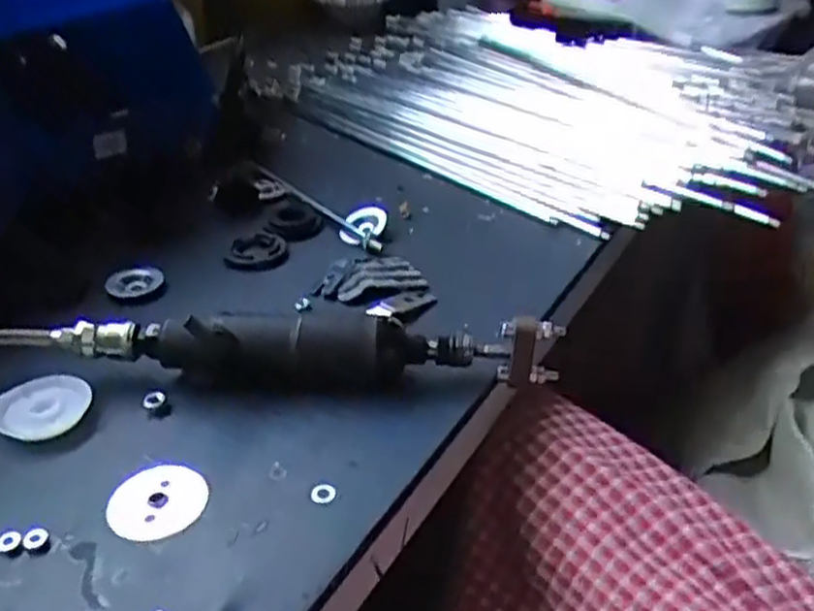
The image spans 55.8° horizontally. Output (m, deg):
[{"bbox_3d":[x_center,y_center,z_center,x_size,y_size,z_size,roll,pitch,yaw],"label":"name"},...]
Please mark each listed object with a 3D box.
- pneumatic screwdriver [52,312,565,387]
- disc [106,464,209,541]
[{"bbox_3d":[-0.056,0.023,0.445,0.278,0.047,0.033,0,31,-1],"label":"pneumatic screwdriver"},{"bbox_3d":[-0.121,0.095,0.374,0.044,0.005,0.046,1,31,0],"label":"disc"}]

